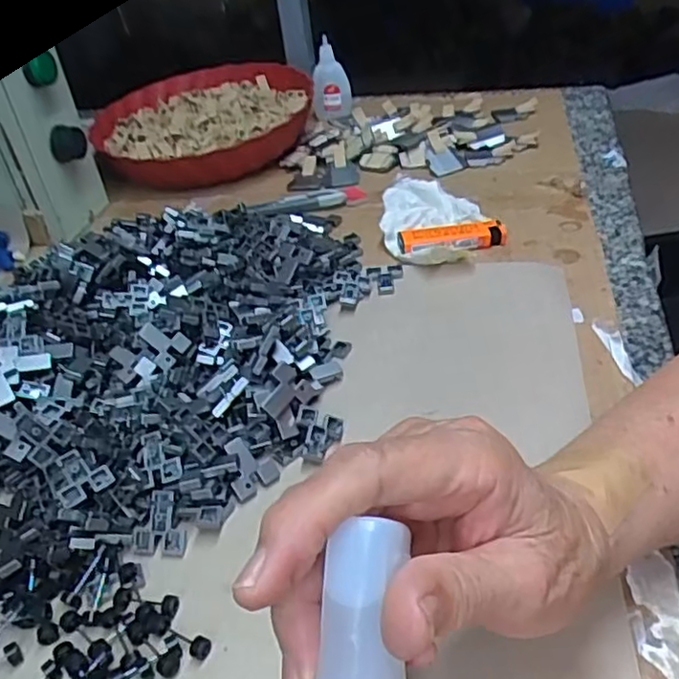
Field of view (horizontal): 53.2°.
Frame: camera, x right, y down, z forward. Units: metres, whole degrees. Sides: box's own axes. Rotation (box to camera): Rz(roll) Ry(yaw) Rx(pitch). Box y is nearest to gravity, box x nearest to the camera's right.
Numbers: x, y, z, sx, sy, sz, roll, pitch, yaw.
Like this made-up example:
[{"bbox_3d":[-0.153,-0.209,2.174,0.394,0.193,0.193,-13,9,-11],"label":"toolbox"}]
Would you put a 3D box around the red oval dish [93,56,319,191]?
[{"bbox_3d":[-0.152,-0.242,0.742,0.235,0.059,0.235,-5,37,4],"label":"red oval dish"}]

